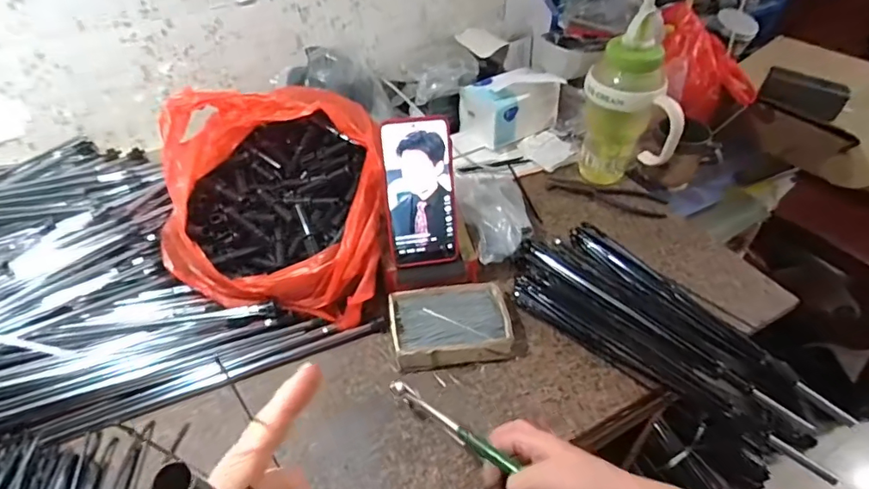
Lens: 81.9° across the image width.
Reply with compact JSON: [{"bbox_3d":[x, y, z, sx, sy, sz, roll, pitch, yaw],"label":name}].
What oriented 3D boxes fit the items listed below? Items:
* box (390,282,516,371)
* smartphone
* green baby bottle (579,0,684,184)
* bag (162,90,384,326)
[{"bbox_3d":[0.019,0.093,0.568,0.130,0.040,0.094,-6,44,-5],"label":"box"},{"bbox_3d":[-0.015,-0.056,0.562,0.077,0.165,0.012,-7,16,-5],"label":"smartphone"},{"bbox_3d":[0.274,-0.186,0.703,0.129,0.249,0.087,10,45,12],"label":"green baby bottle"},{"bbox_3d":[-0.184,-0.049,0.604,0.243,0.196,0.241,-4,43,-2],"label":"bag"}]

